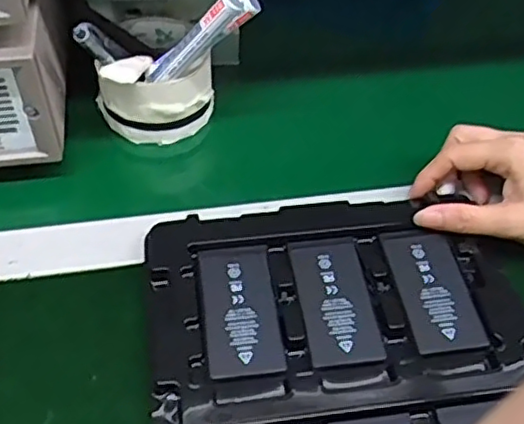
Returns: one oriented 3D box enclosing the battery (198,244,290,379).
[{"bbox_3d":[-0.012,0.056,0.391,0.044,0.004,0.084,-5,49,-8],"label":"battery"}]

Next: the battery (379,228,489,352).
[{"bbox_3d":[0.103,0.045,0.403,0.042,0.008,0.085,-7,49,-10],"label":"battery"}]

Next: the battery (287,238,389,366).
[{"bbox_3d":[0.044,0.050,0.397,0.044,0.007,0.085,-5,49,-8],"label":"battery"}]

